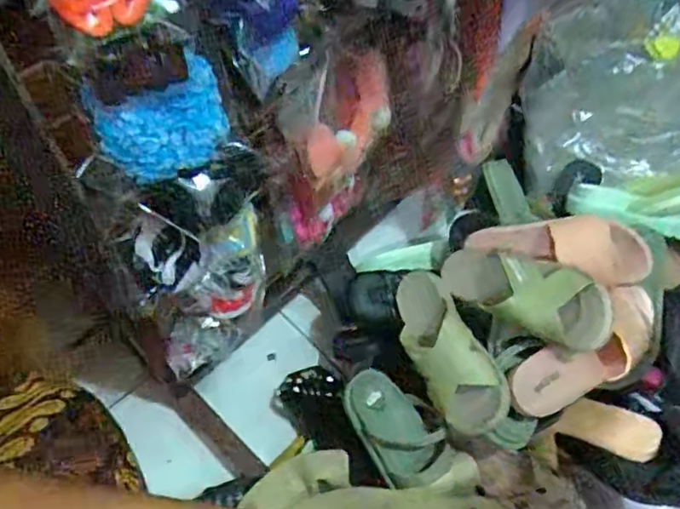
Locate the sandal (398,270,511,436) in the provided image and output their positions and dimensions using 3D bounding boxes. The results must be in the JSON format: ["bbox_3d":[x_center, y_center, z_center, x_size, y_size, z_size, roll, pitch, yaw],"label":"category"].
[{"bbox_3d":[0.119,0.111,0.709,0.088,0.060,0.224,-39,47,14],"label":"sandal"}]

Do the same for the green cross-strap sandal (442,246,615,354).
[{"bbox_3d":[0.215,0.043,0.698,0.101,0.063,0.216,-34,31,-19],"label":"green cross-strap sandal"}]

